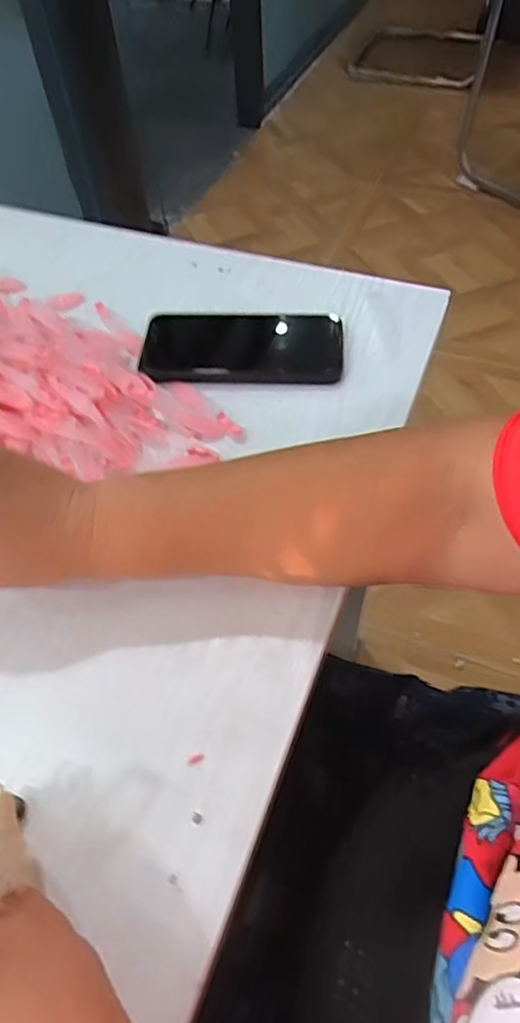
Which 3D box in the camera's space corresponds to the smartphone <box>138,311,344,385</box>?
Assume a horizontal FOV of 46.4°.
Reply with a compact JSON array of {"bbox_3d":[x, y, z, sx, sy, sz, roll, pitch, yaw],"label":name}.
[{"bbox_3d":[-0.016,-0.132,0.483,0.160,0.014,0.079,1,54,5],"label":"smartphone"}]

